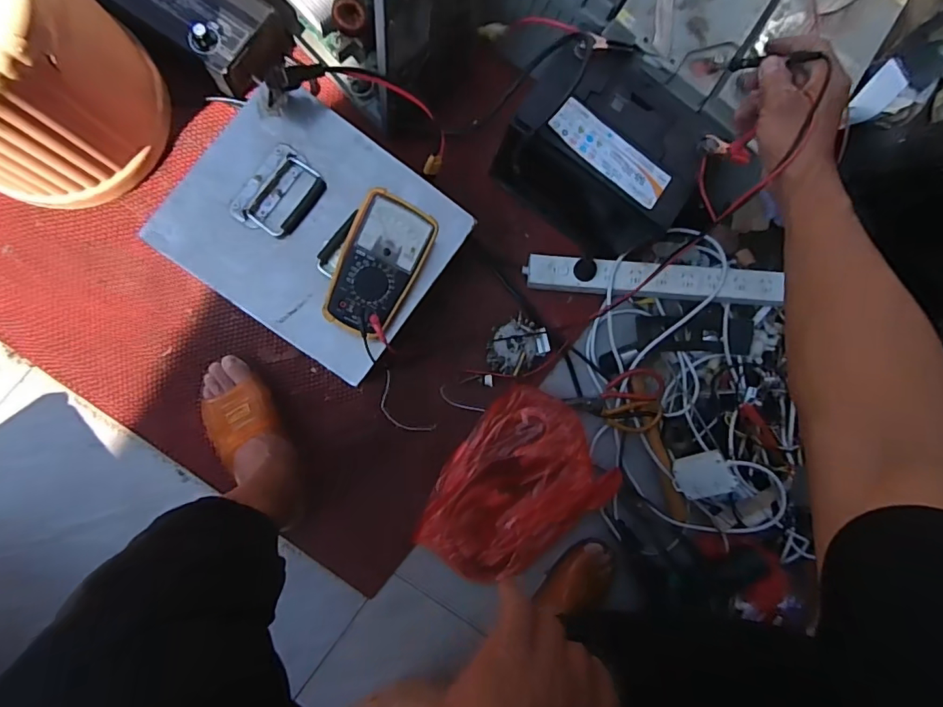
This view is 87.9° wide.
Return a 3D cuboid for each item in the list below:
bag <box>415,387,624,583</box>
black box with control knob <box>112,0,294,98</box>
[{"bbox_3d":[0.076,0.230,0.784,0.258,0.057,0.305,45,82,-5],"label":"bag"},{"bbox_3d":[-0.404,-0.499,0.717,0.250,0.079,0.144,35,84,-9],"label":"black box with control knob"}]

